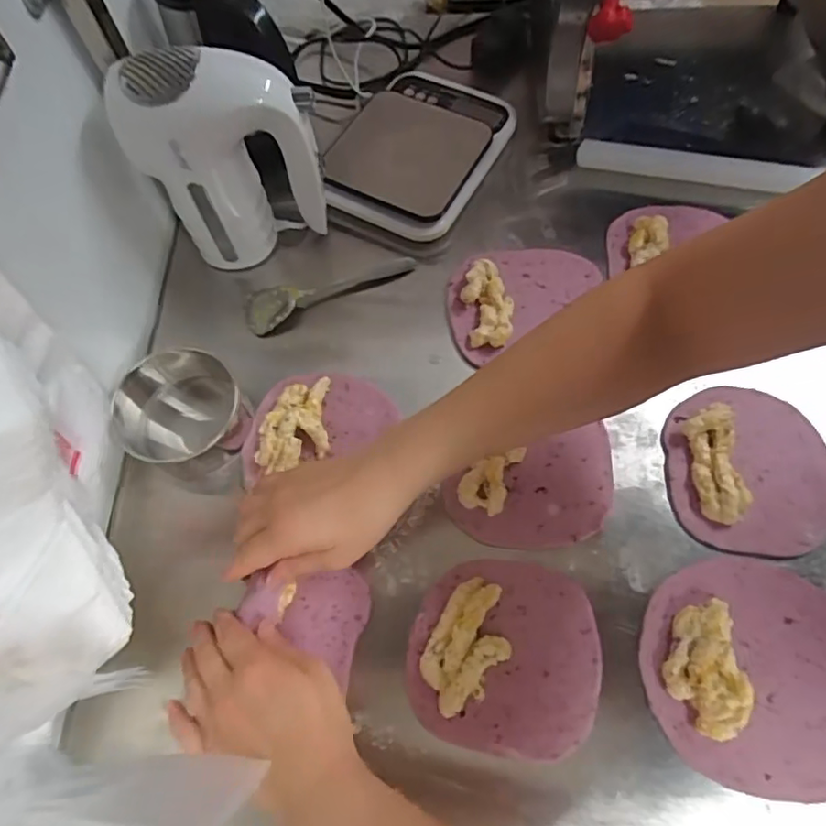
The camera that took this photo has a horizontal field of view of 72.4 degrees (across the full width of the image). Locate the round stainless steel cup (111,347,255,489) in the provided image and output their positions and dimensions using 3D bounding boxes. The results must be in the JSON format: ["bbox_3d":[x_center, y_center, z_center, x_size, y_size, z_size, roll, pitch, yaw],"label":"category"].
[{"bbox_3d":[-0.184,0.006,0.481,0.088,0.101,0.092,-1,67,2],"label":"round stainless steel cup"}]

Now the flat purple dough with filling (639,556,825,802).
[{"bbox_3d":[0.236,0.176,0.393,0.137,0.026,0.147,-1,67,2],"label":"flat purple dough with filling"}]

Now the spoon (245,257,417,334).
[{"bbox_3d":[-0.080,-0.123,0.538,0.164,0.018,0.039,-27,69,-9],"label":"spoon"}]

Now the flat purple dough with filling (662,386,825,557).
[{"bbox_3d":[0.271,0.043,0.451,0.124,0.030,0.132,0,67,3],"label":"flat purple dough with filling"}]

